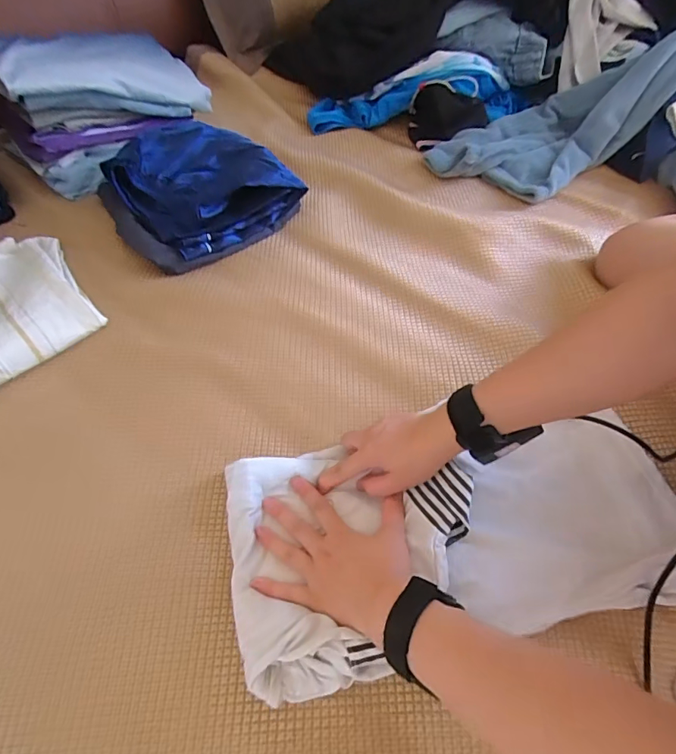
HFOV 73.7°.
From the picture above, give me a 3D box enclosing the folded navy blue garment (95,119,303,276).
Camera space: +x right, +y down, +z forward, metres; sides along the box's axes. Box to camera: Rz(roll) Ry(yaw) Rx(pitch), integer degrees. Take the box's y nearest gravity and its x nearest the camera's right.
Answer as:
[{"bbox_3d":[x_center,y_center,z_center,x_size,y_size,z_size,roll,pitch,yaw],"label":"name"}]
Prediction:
[{"bbox_3d":[-0.225,-0.290,0.691,0.247,0.073,0.262,-39,63,-23],"label":"folded navy blue garment"}]

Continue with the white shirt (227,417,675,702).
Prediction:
[{"bbox_3d":[0.115,0.136,0.423,0.427,0.044,0.206,-7,56,-7],"label":"white shirt"}]

